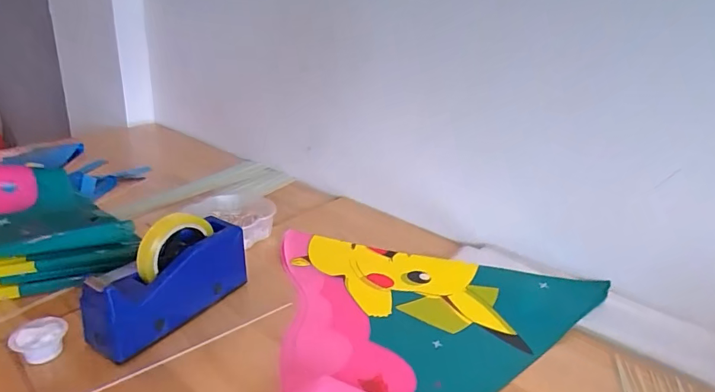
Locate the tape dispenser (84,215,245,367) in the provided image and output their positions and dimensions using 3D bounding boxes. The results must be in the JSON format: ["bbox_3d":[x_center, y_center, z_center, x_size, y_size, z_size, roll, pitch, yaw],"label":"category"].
[{"bbox_3d":[-0.233,0.102,0.557,0.060,0.125,0.202,20,28,32],"label":"tape dispenser"}]

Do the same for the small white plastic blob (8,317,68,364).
[{"bbox_3d":[-0.365,0.166,0.504,0.053,0.038,0.047,6,23,4],"label":"small white plastic blob"}]

